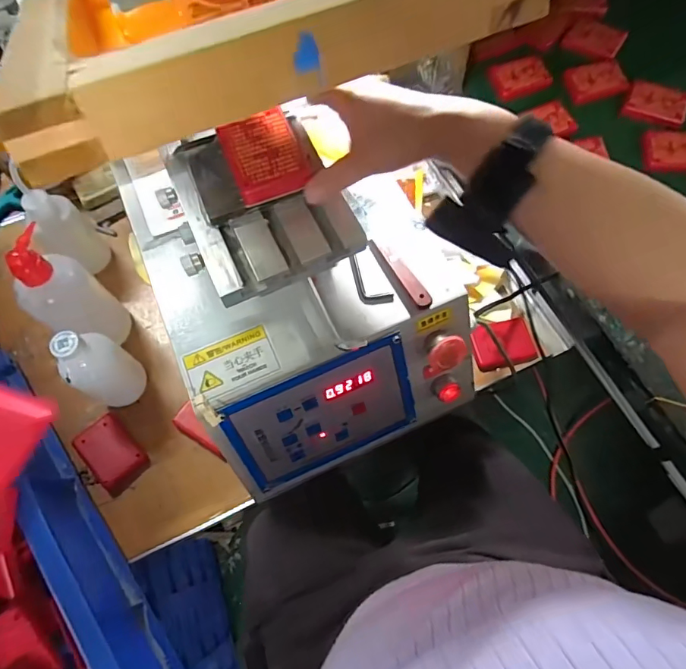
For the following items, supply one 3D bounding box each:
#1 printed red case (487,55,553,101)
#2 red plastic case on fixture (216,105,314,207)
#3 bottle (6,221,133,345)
[{"bbox_3d":[0.254,-0.370,0.679,0.081,0.025,0.047,-19,69,-6],"label":"printed red case"},{"bbox_3d":[-0.061,-0.138,0.363,0.053,0.013,0.074,-21,69,-7],"label":"red plastic case on fixture"},{"bbox_3d":[-0.319,-0.038,0.557,0.072,0.183,0.074,33,73,14],"label":"bottle"}]

